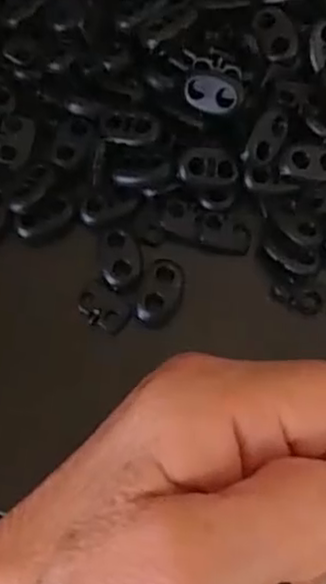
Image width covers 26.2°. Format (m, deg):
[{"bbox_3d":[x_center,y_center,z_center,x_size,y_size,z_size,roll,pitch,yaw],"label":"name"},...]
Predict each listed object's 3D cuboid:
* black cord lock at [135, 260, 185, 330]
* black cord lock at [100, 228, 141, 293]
[{"bbox_3d":[0.000,0.001,0.236,0.013,0.011,0.022,22,75,5],"label":"black cord lock"},{"bbox_3d":[-0.014,-0.011,0.237,0.013,0.005,0.020,-9,75,-4],"label":"black cord lock"}]

